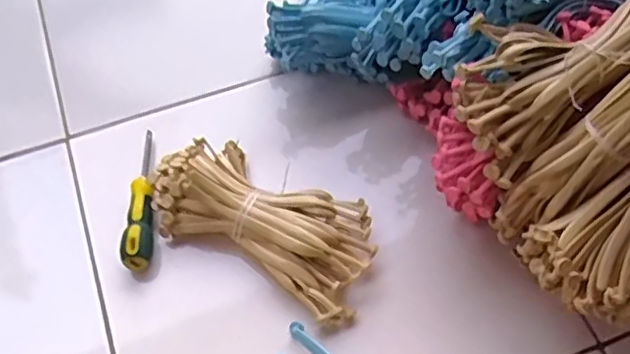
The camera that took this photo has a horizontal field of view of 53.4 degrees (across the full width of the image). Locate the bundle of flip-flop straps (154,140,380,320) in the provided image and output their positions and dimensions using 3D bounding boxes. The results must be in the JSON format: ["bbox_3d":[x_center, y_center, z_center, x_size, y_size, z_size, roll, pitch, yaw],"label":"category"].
[{"bbox_3d":[-0.048,0.039,0.602,0.226,0.053,0.112,25,62,16],"label":"bundle of flip-flop straps"}]

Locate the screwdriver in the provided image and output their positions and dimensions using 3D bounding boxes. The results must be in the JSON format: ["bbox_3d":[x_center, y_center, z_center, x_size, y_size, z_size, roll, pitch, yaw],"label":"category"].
[{"bbox_3d":[-0.168,0.024,0.627,0.027,0.038,0.153,0,58,1],"label":"screwdriver"}]

